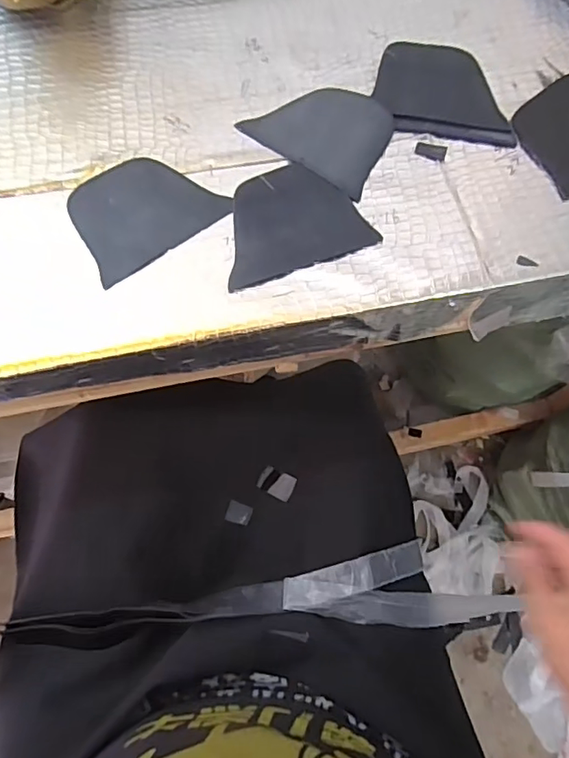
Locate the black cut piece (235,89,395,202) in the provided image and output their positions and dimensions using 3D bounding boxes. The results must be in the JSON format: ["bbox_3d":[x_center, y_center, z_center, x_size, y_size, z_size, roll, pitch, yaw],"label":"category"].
[{"bbox_3d":[0.035,-0.206,0.428,0.109,0.004,0.088,36,73,10],"label":"black cut piece"}]

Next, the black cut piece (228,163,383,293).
[{"bbox_3d":[0.002,-0.126,0.402,0.115,0.009,0.088,-21,73,-9],"label":"black cut piece"}]

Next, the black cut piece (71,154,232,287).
[{"bbox_3d":[-0.108,-0.132,0.398,0.106,0.006,0.086,-35,79,-13],"label":"black cut piece"}]

